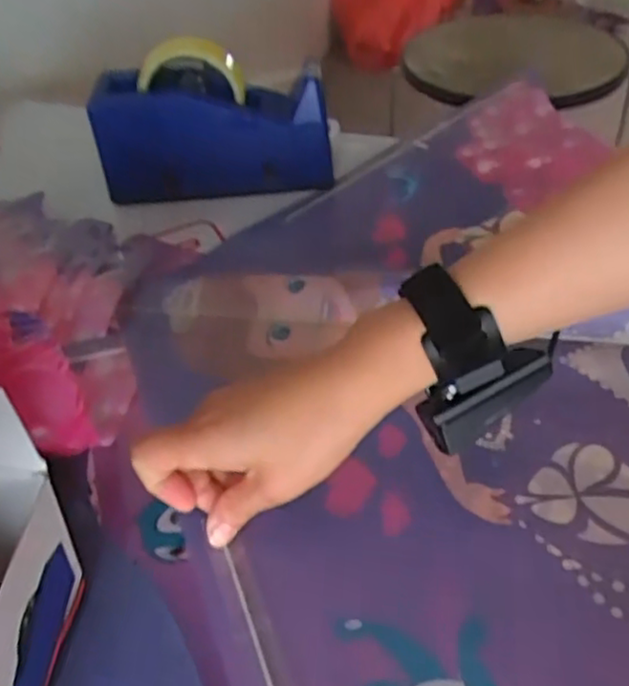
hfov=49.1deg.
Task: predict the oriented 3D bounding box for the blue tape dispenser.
[{"bbox_3d":[-0.091,-0.199,0.613,0.203,0.121,0.063,-5,44,1],"label":"blue tape dispenser"}]

